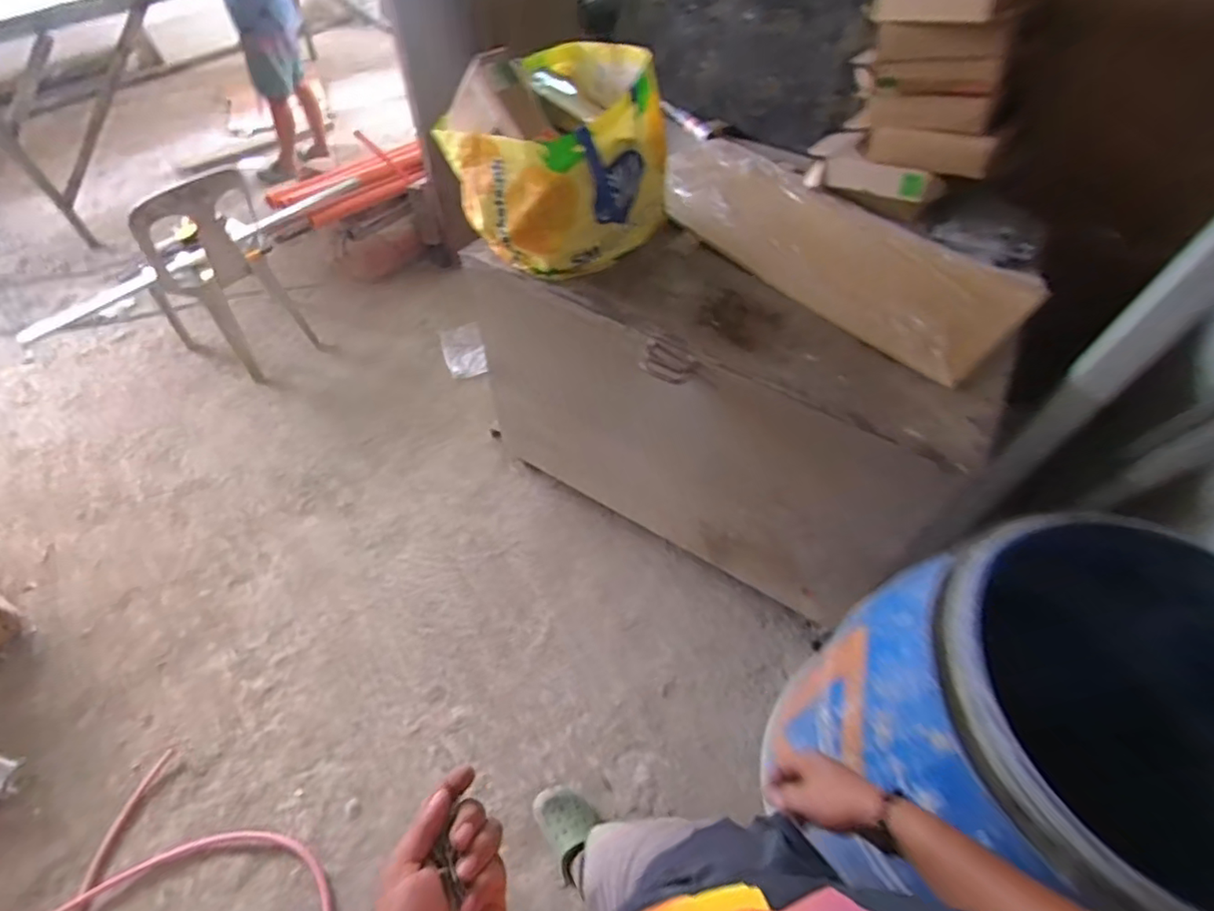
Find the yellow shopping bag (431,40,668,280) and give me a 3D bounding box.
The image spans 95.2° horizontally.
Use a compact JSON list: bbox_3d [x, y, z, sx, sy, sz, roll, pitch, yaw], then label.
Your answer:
[{"bbox_3d":[-0.091,-0.655,1.256,0.402,0.377,0.404,26,57,18],"label":"yellow shopping bag"}]

